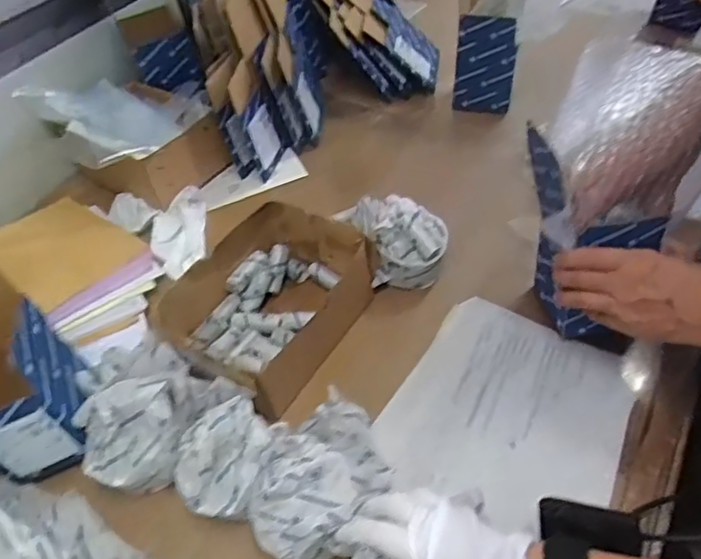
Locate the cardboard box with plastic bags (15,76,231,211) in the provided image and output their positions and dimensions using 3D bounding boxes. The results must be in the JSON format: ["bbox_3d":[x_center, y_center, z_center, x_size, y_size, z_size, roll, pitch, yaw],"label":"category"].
[{"bbox_3d":[-0.312,-0.206,0.887,0.219,0.119,0.193,34,56,29],"label":"cardboard box with plastic bags"}]

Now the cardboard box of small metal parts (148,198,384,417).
[{"bbox_3d":[-0.091,0.025,0.686,0.168,0.080,0.231,25,52,23],"label":"cardboard box of small metal parts"}]

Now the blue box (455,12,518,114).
[{"bbox_3d":[0.209,-0.329,0.924,0.089,0.146,0.032,5,48,10],"label":"blue box"}]

